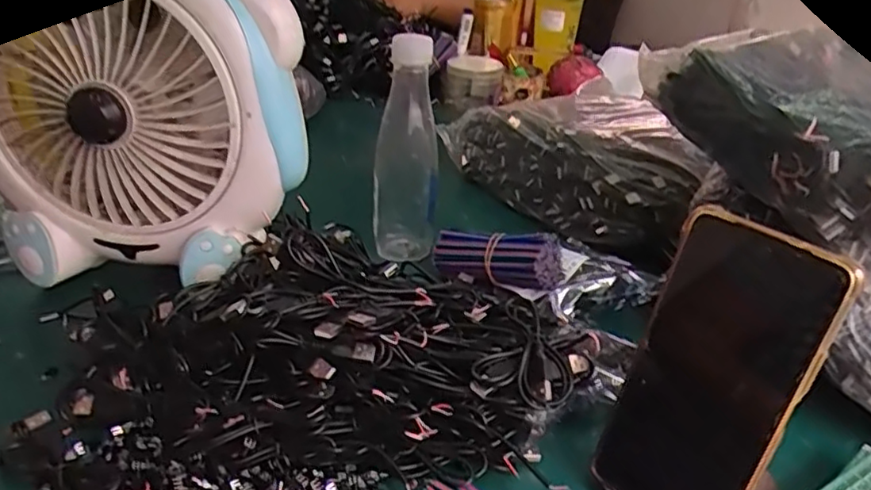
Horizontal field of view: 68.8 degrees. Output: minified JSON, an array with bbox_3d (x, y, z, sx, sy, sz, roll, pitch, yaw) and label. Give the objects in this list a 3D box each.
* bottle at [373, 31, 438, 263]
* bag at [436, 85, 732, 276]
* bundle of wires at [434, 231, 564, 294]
[{"bbox_3d":[-0.026,-0.081,0.557,0.055,0.203,0.047,1,31,-2],"label":"bottle"},{"bbox_3d":[0.150,-0.094,0.691,0.138,0.110,0.294,-24,40,-36],"label":"bag"},{"bbox_3d":[0.049,0.010,0.513,0.106,0.044,0.033,10,32,13],"label":"bundle of wires"}]

